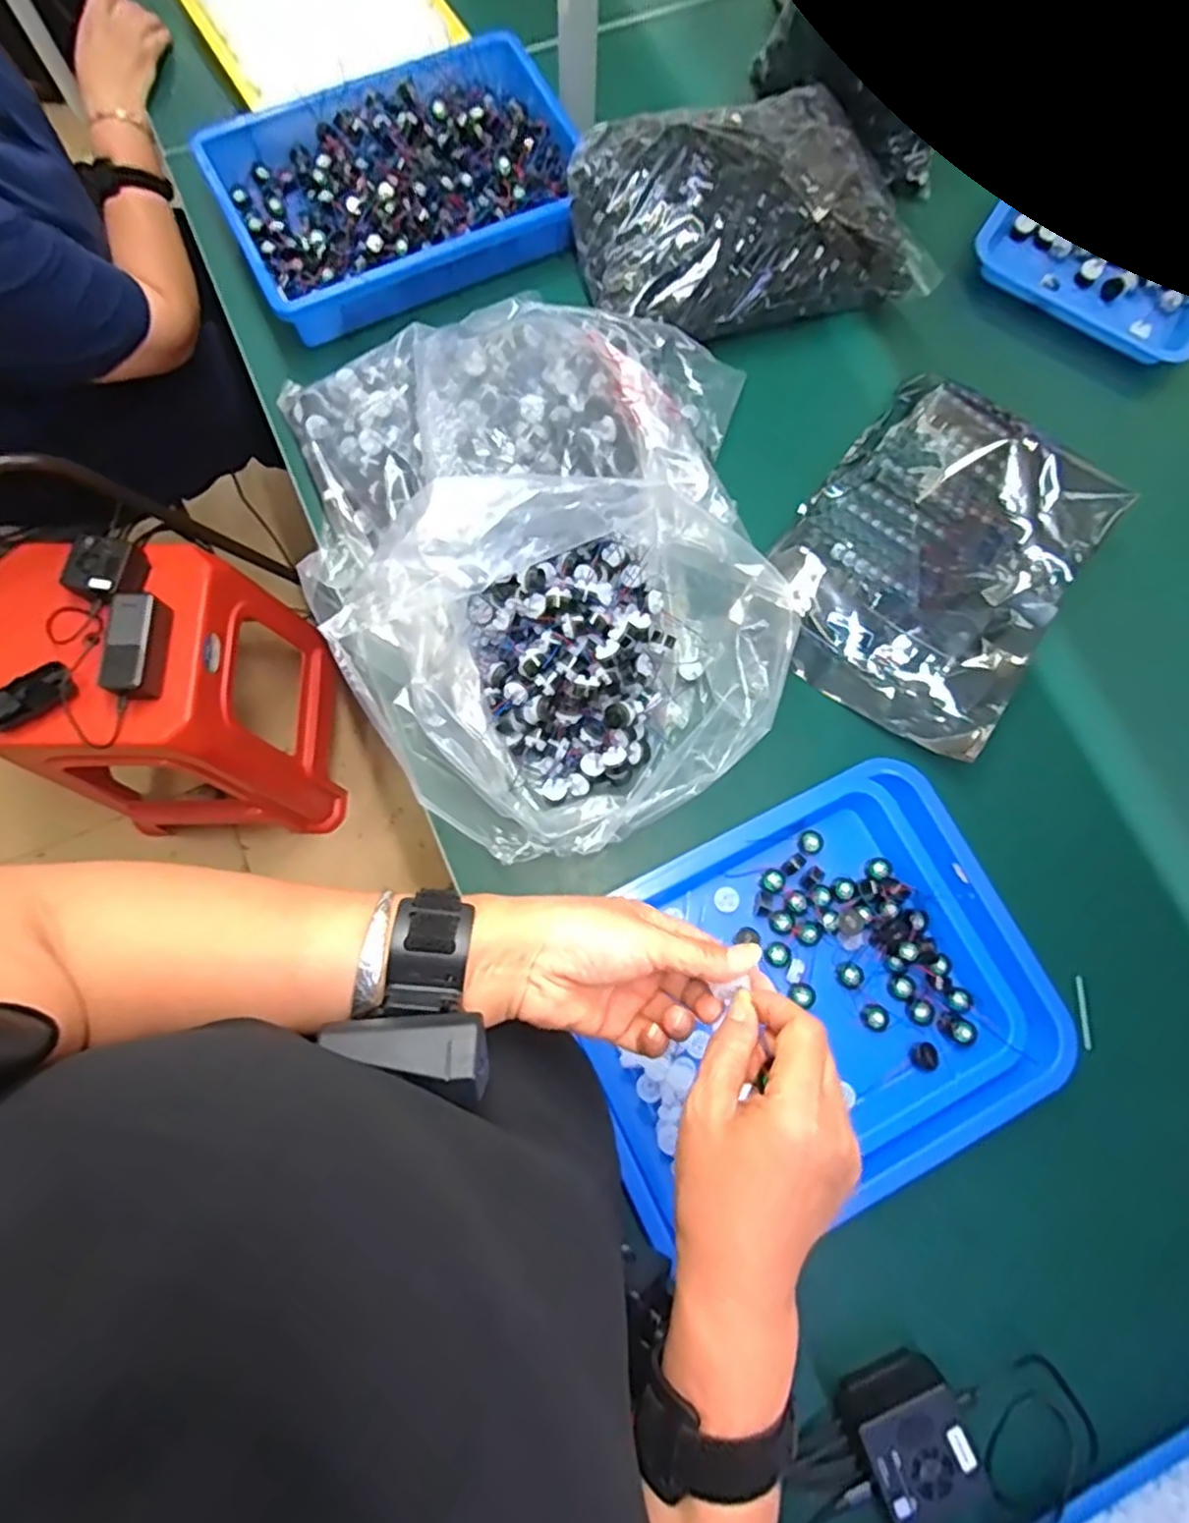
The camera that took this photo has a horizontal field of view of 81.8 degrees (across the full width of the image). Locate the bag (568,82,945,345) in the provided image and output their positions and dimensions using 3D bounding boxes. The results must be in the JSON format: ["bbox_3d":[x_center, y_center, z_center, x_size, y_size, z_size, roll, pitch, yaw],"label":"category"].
[{"bbox_3d":[0.158,-0.562,0.718,0.349,0.117,0.208,-15,78,-5],"label":"bag"}]

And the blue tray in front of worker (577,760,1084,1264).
[{"bbox_3d":[0.183,0.194,0.565,0.384,0.047,0.299,-27,80,-8],"label":"blue tray in front of worker"}]

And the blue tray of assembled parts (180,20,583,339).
[{"bbox_3d":[-0.200,-0.618,0.730,0.375,0.063,0.255,-26,80,-7],"label":"blue tray of assembled parts"}]

